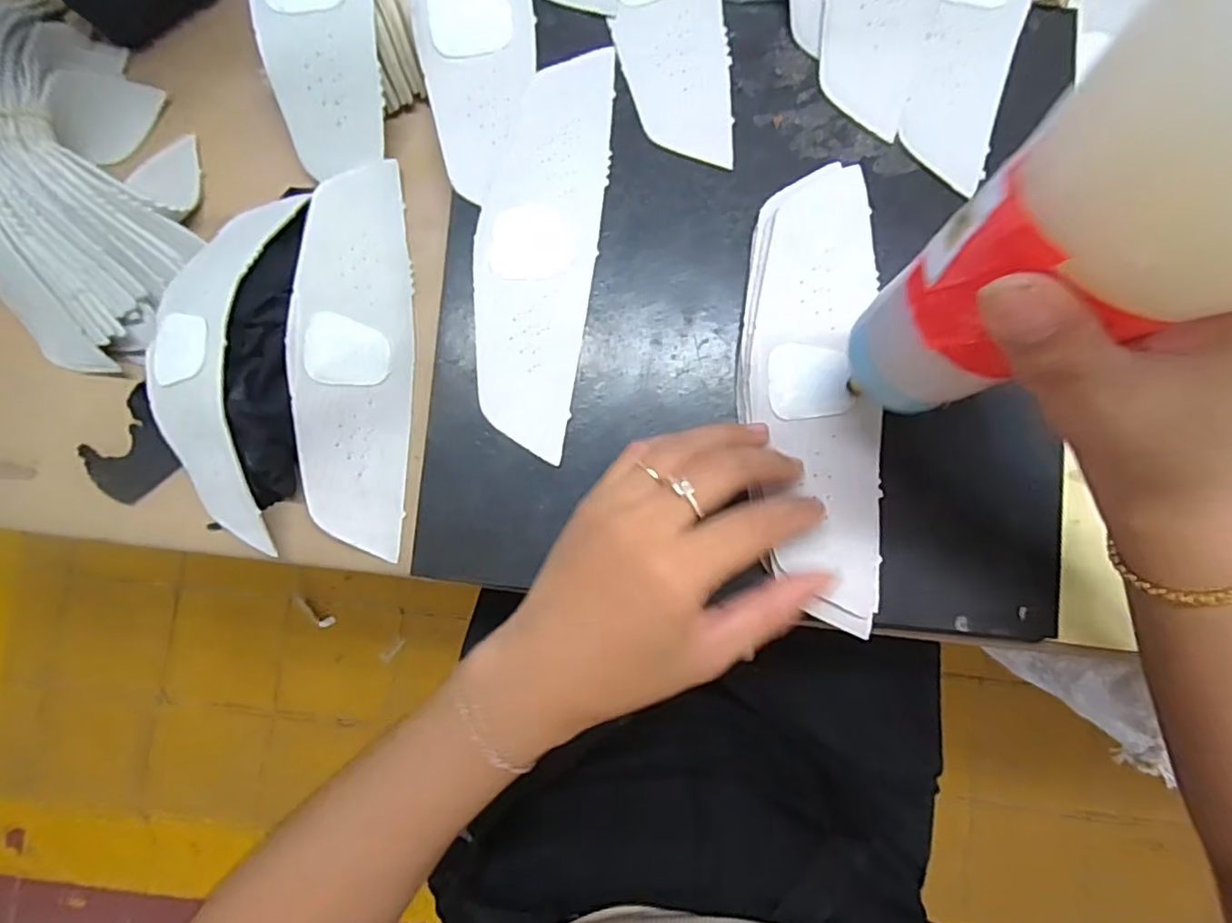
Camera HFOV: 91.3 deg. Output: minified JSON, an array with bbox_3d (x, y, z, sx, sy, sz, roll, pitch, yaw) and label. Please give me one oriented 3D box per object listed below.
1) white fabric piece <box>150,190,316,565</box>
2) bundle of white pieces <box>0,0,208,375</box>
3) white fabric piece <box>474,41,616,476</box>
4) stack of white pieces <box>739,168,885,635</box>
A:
[{"bbox_3d":[-0.195,-0.051,0.287,0.059,0.033,0.177,4,86,1],"label":"white fabric piece"},{"bbox_3d":[-0.271,-0.146,0.296,0.092,0.052,0.176,-2,87,0],"label":"bundle of white pieces"},{"bbox_3d":[-0.037,-0.102,0.291,0.057,0.004,0.191,8,87,1],"label":"white fabric piece"},{"bbox_3d":[0.090,-0.030,0.274,0.064,0.015,0.204,-5,86,6],"label":"stack of white pieces"}]

